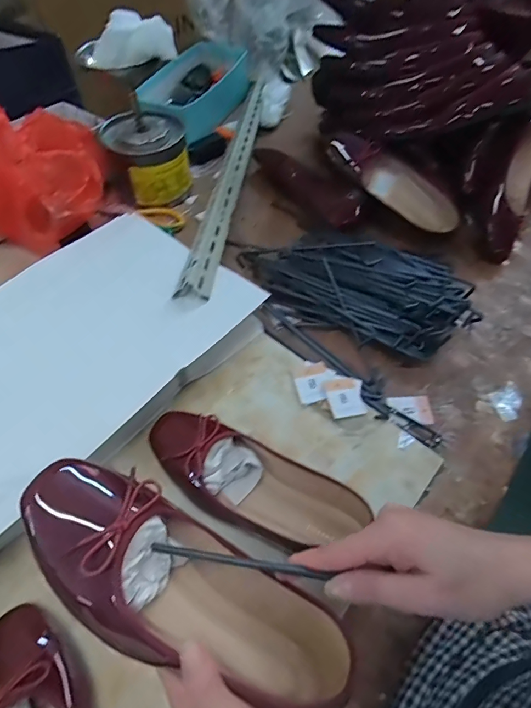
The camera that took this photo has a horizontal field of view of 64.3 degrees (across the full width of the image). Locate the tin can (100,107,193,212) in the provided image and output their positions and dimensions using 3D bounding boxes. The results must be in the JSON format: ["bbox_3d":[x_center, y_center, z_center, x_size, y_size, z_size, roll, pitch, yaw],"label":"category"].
[{"bbox_3d":[-0.206,-0.336,0.742,0.113,0.125,0.115,-32,62,-21],"label":"tin can"}]

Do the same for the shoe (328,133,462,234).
[{"bbox_3d":[0.220,-0.291,0.710,0.251,0.072,0.085,39,62,8],"label":"shoe"}]

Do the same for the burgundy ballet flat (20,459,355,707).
[{"bbox_3d":[-0.054,0.164,0.293,0.253,0.044,0.087,37,59,-8],"label":"burgundy ballet flat"}]

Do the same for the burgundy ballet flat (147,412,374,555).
[{"bbox_3d":[-0.015,0.133,0.443,0.238,0.051,0.087,23,58,14],"label":"burgundy ballet flat"}]

